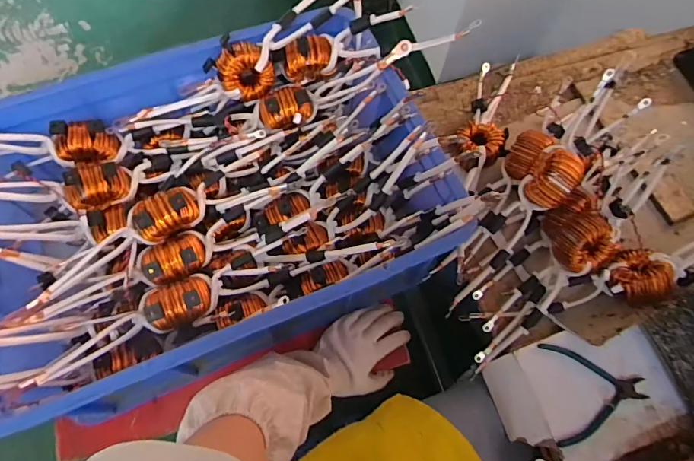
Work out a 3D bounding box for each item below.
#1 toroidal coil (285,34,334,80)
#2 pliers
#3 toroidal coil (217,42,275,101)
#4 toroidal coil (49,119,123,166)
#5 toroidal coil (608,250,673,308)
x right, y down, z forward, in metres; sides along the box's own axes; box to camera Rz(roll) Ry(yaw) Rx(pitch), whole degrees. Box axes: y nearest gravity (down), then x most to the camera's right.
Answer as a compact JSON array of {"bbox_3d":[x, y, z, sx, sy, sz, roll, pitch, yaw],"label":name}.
[{"bbox_3d":[-0.058,-0.266,0.663,0.075,0.062,0.042,-13,69,-8],"label":"toroidal coil"},{"bbox_3d":[0.328,0.213,0.569,0.121,0.015,0.124,1,68,-3],"label":"pliers"},{"bbox_3d":[-0.149,-0.234,0.641,0.070,0.080,0.029,-41,41,16],"label":"toroidal coil"},{"bbox_3d":[-0.373,-0.125,0.617,0.080,0.052,0.049,-14,69,-8],"label":"toroidal coil"},{"bbox_3d":[0.402,0.067,0.601,0.072,0.055,0.078,-22,70,-11],"label":"toroidal coil"}]

